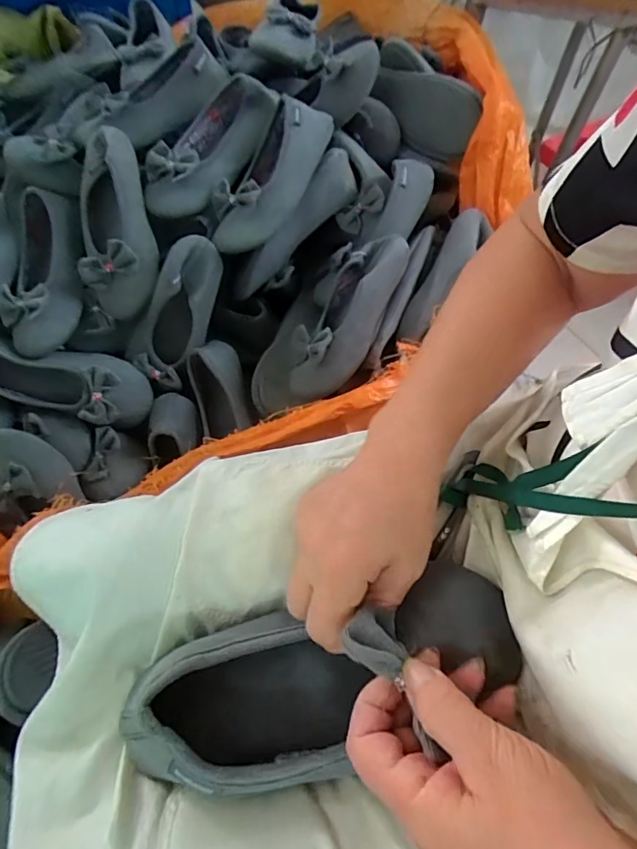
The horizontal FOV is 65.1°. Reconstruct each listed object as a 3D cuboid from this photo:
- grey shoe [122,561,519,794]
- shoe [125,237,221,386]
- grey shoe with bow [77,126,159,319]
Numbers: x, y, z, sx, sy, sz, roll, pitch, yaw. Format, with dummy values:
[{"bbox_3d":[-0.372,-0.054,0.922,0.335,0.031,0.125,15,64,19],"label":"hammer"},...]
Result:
[{"bbox_3d":[-0.001,0.149,0.281,0.229,0.067,0.087,-19,61,3],"label":"grey shoe"},{"bbox_3d":[-0.189,-0.152,0.665,0.086,0.055,0.196,35,107,17],"label":"shoe"},{"bbox_3d":[-0.266,-0.267,0.650,0.096,0.054,0.246,-6,87,-6],"label":"grey shoe with bow"}]

